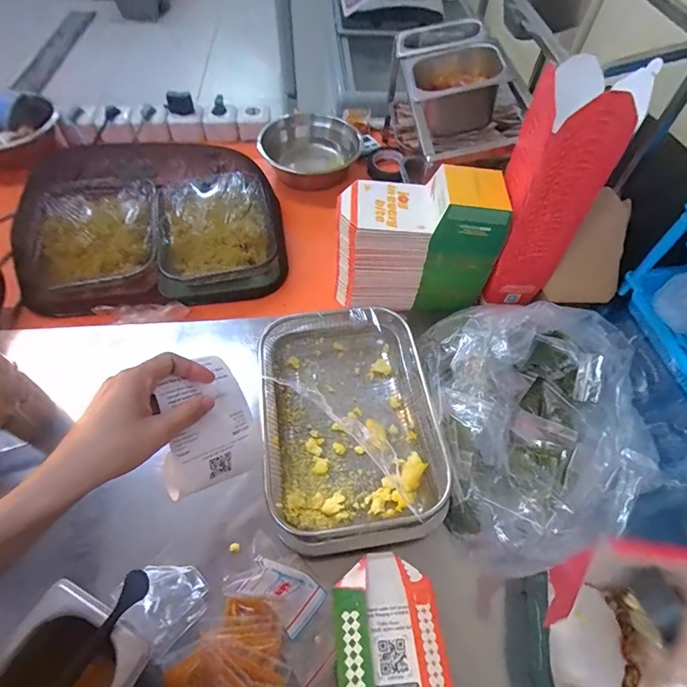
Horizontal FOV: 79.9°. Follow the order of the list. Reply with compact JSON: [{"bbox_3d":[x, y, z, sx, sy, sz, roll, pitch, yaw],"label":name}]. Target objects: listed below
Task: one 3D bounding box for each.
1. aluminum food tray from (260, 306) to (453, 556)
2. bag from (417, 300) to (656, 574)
[{"bbox_3d":[0.005,0.091,0.538,0.210,0.071,0.310,-6,57,-7],"label":"aluminum food tray"},{"bbox_3d":[0.250,0.084,0.507,0.267,0.112,0.313,-3,57,-5],"label":"bag"}]

